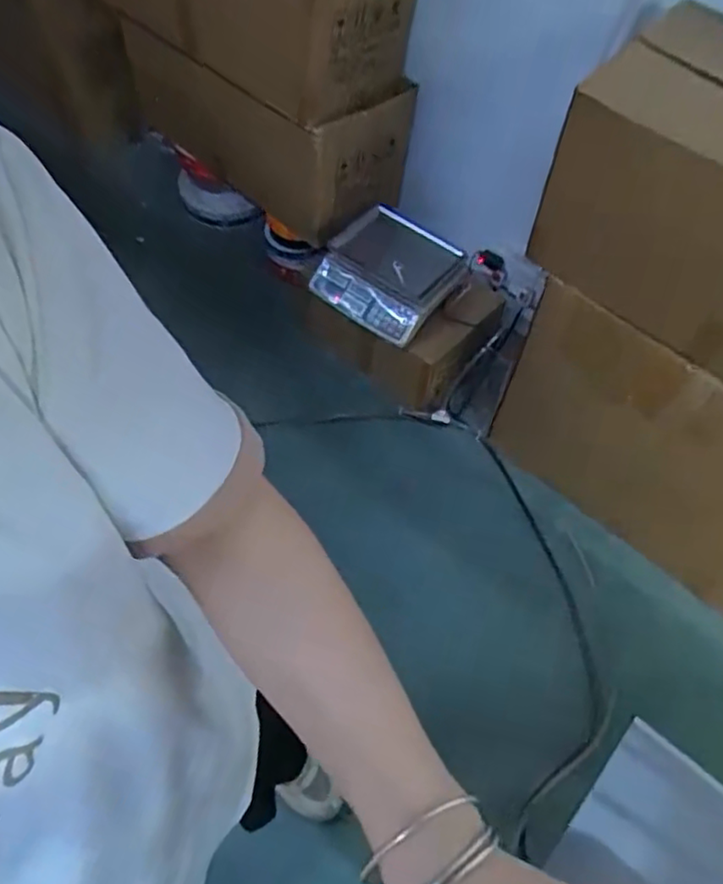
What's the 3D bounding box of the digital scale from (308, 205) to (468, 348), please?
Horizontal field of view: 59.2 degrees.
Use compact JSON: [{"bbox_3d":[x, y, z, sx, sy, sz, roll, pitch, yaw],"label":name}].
[{"bbox_3d":[0.047,-0.393,1.463,0.306,0.092,0.288,33,63,16],"label":"digital scale"}]

